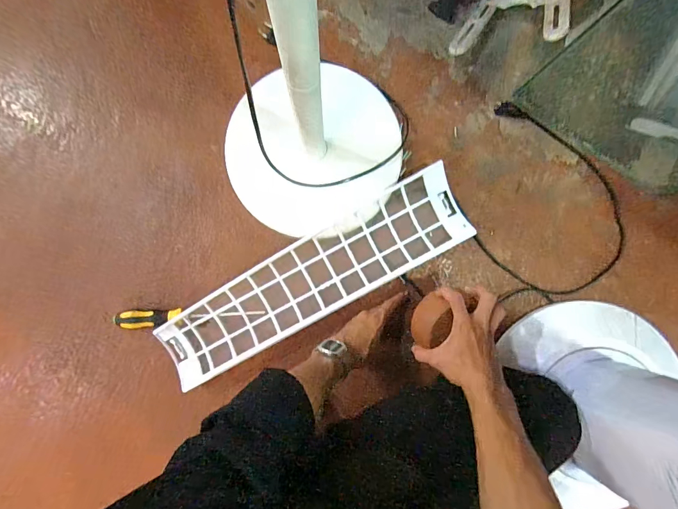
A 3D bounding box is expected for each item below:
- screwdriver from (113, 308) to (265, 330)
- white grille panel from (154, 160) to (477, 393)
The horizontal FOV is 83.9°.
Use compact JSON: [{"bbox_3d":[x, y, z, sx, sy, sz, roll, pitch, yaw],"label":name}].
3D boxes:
[{"bbox_3d":[-0.247,0.107,0.630,0.237,0.040,0.032,-1,80,-1],"label":"screwdriver"},{"bbox_3d":[-0.040,0.037,0.625,0.539,0.027,0.130,-29,95,-2],"label":"white grille panel"}]

